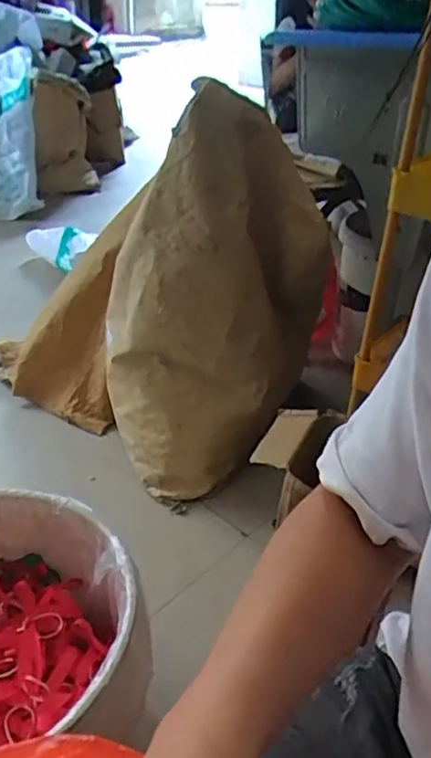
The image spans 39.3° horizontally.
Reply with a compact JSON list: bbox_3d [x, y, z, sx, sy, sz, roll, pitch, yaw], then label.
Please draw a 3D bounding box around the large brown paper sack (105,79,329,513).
[{"bbox_3d":[0.000,-0.128,1.062,0.331,0.643,0.218,-18,38,-30],"label":"large brown paper sack"}]

